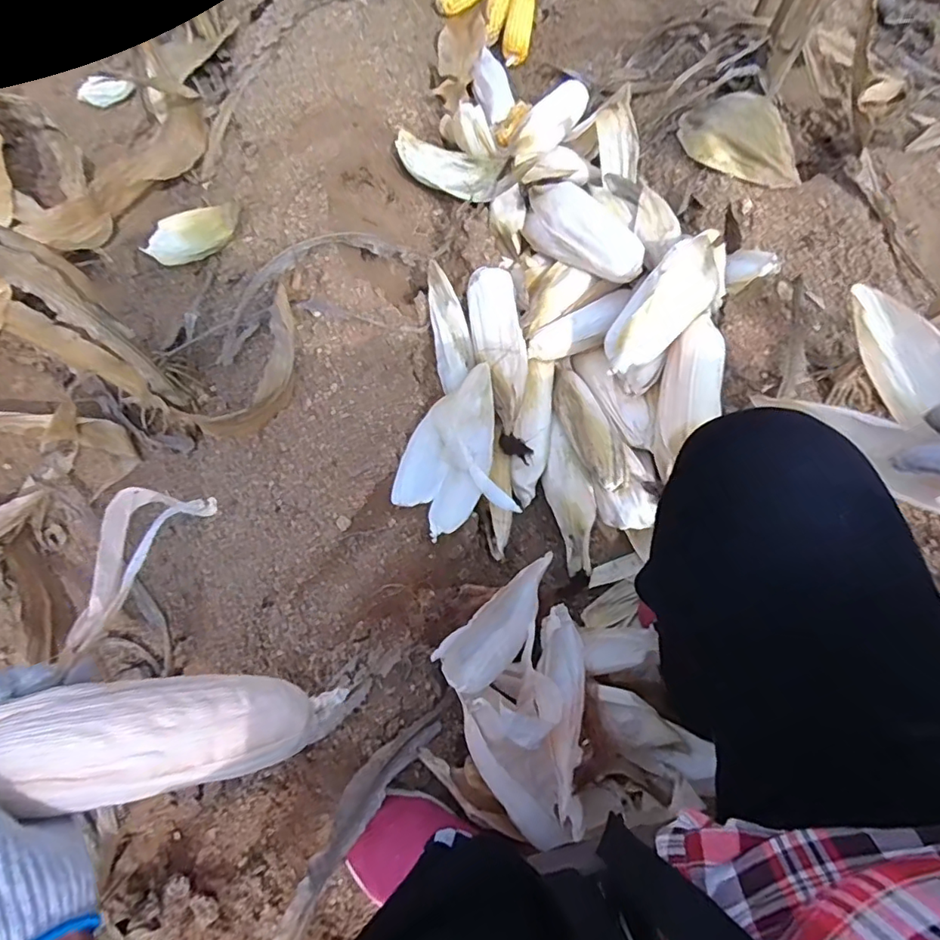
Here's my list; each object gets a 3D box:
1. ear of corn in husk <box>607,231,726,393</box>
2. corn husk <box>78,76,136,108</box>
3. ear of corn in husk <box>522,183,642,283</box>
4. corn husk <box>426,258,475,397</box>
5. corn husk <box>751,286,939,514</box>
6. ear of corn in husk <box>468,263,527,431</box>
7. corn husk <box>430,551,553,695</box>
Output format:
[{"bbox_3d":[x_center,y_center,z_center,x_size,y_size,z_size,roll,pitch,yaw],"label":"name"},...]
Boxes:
[{"bbox_3d":[0.270,-0.222,0.723,0.090,0.094,0.240,37,90,12],"label":"ear of corn in husk"},{"bbox_3d":[-0.658,-0.686,0.977,0.092,0.041,0.022,-21,74,-5],"label":"corn husk"},{"bbox_3d":[0.160,-0.354,0.797,0.087,0.068,0.231,-42,76,-11],"label":"ear of corn in husk"},{"bbox_3d":[-0.030,-0.204,0.757,0.050,0.035,0.183,-11,73,-2],"label":"corn husk"},{"bbox_3d":[0.431,-0.065,0.532,0.152,0.079,0.217,-36,75,-9],"label":"corn husk"},{"bbox_3d":[0.040,-0.174,0.731,0.068,0.040,0.242,-8,73,-1],"label":"ear of corn in husk"},{"bbox_3d":[0.040,0.163,0.608,0.064,0.025,0.205,37,44,12],"label":"corn husk"}]

